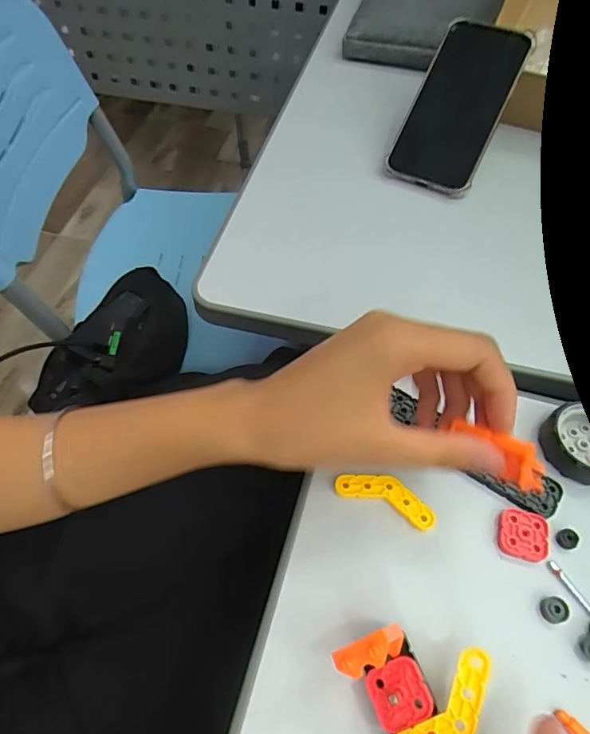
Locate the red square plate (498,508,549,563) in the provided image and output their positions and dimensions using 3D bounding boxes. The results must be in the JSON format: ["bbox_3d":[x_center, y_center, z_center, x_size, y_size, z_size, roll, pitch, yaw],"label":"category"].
[{"bbox_3d":[0.128,0.094,0.271,0.026,0.005,0.027,12,58,7],"label":"red square plate"}]

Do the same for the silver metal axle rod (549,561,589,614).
[{"bbox_3d":[0.147,0.117,0.256,0.004,0.004,0.030,-30,62,-18],"label":"silver metal axle rod"}]

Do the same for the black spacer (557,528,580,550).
[{"bbox_3d":[0.152,0.096,0.269,0.010,0.004,0.011,-12,58,-8],"label":"black spacer"}]

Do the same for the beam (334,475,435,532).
[{"bbox_3d":[0.053,0.074,0.282,0.058,0.005,0.020,20,59,12],"label":"beam"}]

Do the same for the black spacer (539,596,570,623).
[{"bbox_3d":[0.134,0.126,0.250,0.013,0.005,0.012,0,57,0],"label":"black spacer"}]

